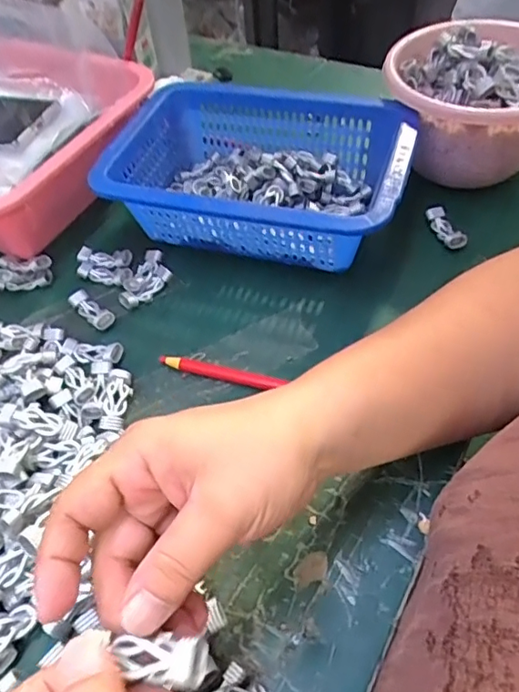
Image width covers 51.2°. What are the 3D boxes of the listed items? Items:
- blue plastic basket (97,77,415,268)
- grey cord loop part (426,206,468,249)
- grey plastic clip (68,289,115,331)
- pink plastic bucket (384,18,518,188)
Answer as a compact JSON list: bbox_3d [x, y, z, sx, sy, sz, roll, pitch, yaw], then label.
[{"bbox_3d":[-0.002,-0.127,0.434,0.222,0.085,0.150,15,55,15],"label":"blue plastic basket"},{"bbox_3d":[0.150,-0.095,0.436,0.016,0.016,0.044,-15,53,-7],"label":"grey cord loop part"},{"bbox_3d":[-0.127,-0.028,0.412,0.016,0.009,0.045,-39,60,-23],"label":"grey plastic clip"},{"bbox_3d":[0.184,-0.207,0.456,0.136,0.097,0.160,18,56,17],"label":"pink plastic bucket"}]

